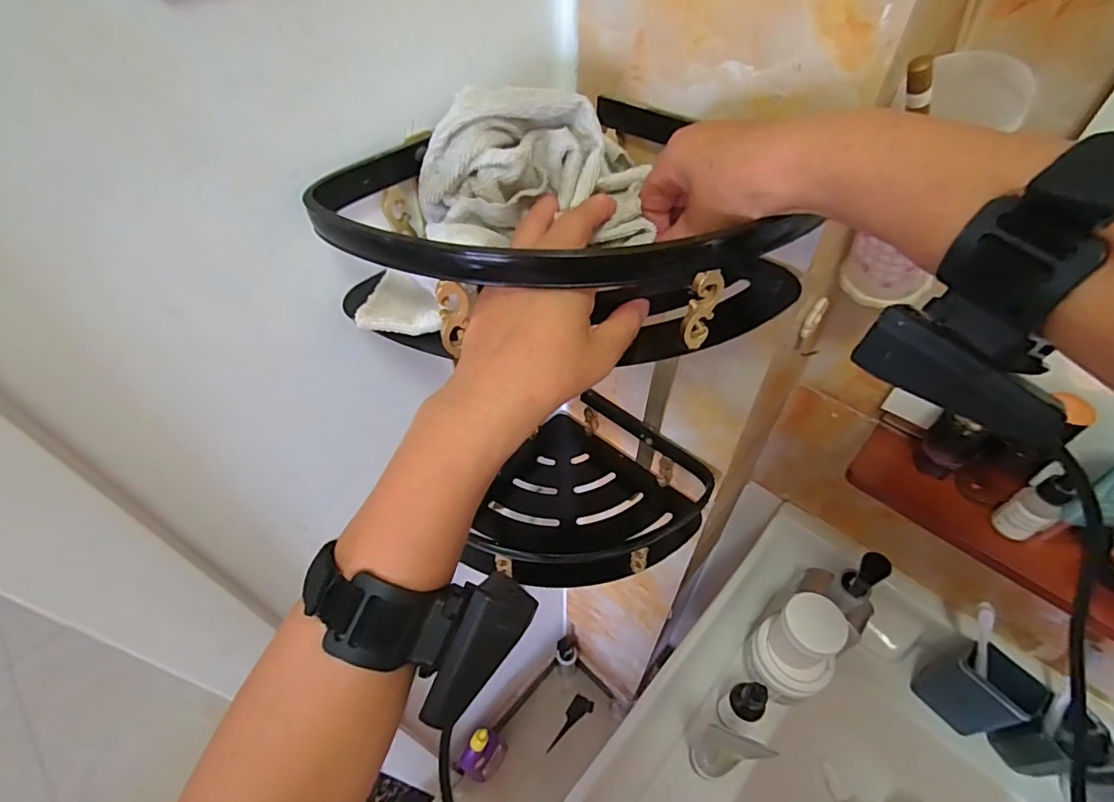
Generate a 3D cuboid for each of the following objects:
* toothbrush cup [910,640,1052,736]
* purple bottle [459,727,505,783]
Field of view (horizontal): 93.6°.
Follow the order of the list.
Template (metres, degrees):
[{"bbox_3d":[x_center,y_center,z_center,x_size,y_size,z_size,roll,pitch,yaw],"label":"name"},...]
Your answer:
[{"bbox_3d":[0.476,0.321,0.590,0.060,0.124,0.090,-28,55,-21],"label":"toothbrush cup"},{"bbox_3d":[-0.159,0.793,1.168,0.056,0.235,0.103,28,56,23],"label":"purple bottle"}]

